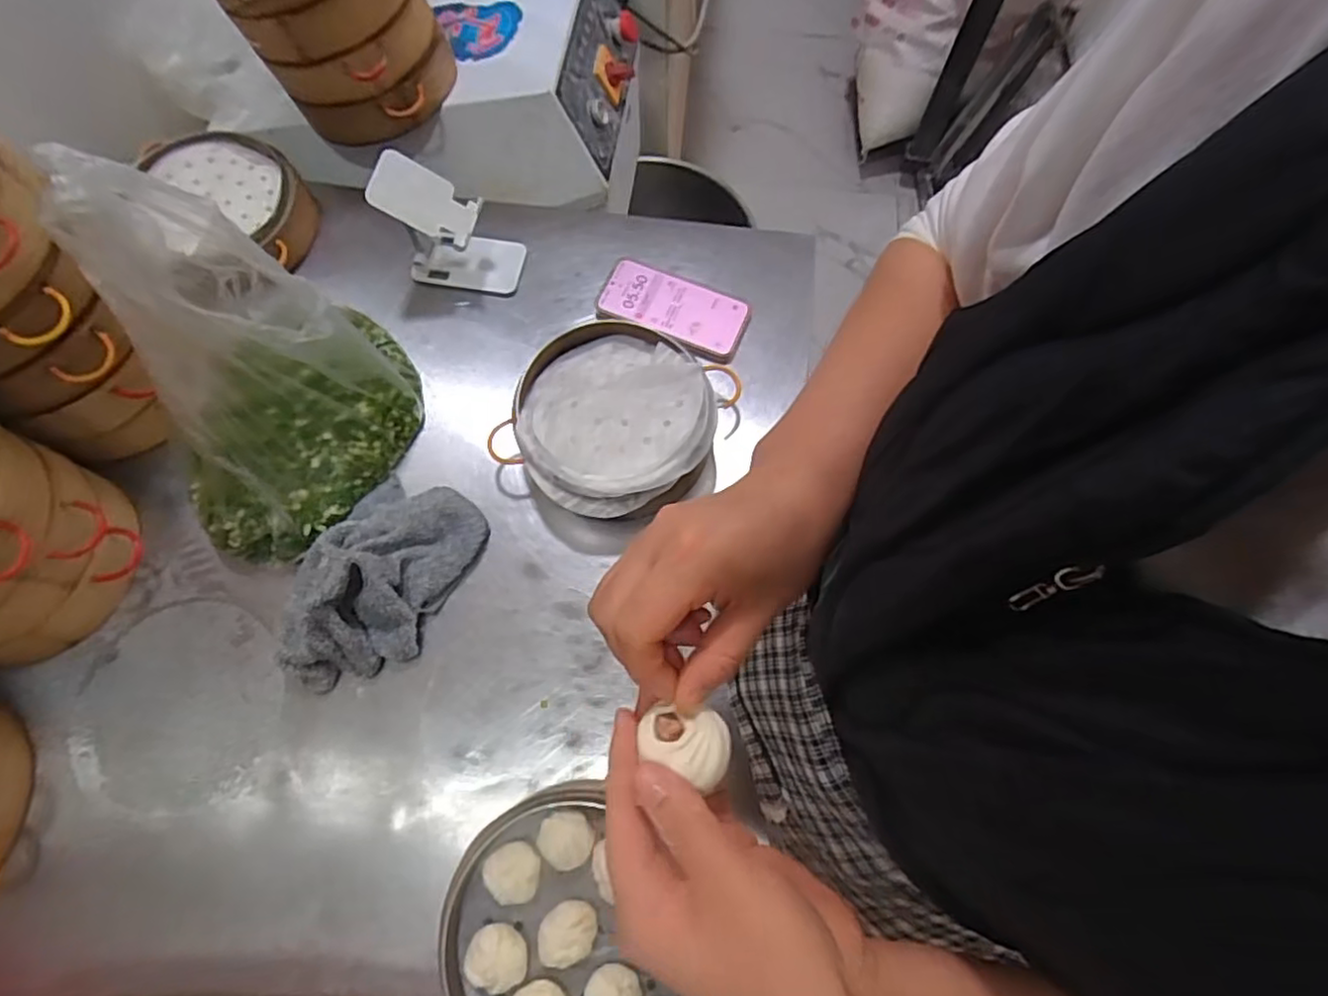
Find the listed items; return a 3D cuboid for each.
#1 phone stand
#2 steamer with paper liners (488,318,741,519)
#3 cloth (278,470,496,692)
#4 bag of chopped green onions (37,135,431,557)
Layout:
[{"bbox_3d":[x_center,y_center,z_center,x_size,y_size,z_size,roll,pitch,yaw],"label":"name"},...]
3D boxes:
[{"bbox_3d":[-0.201,-0.261,0.637,0.112,0.111,0.063,7,70,3],"label":"phone stand"},{"bbox_3d":[-0.044,-0.074,0.580,0.177,0.085,0.179,0,69,-1],"label":"steamer with paper liners"},{"bbox_3d":[-0.238,0.064,0.536,0.116,0.068,0.191,26,72,9],"label":"cloth"},{"bbox_3d":[-0.318,-0.092,0.496,0.212,0.254,0.175,-37,74,-12],"label":"bag of chopped green onions"}]

